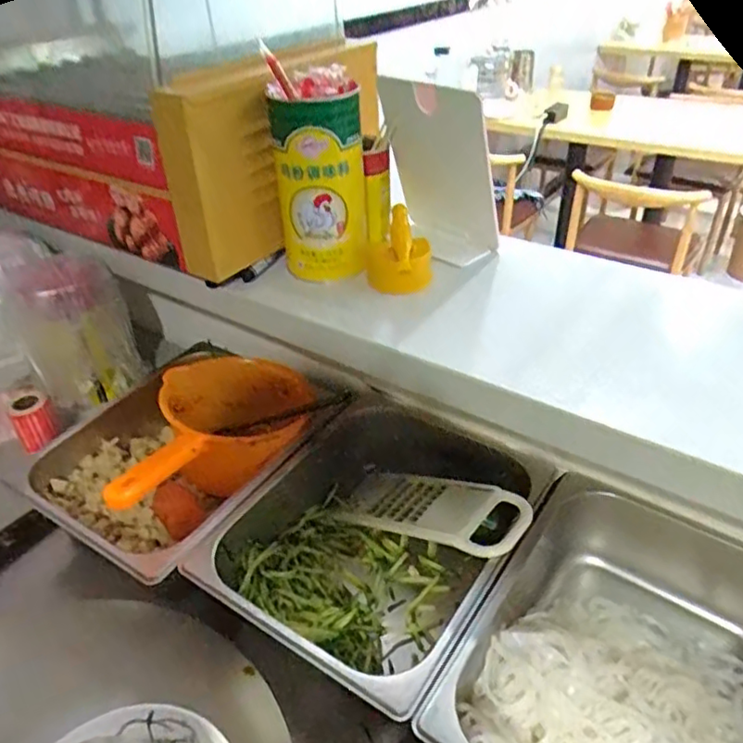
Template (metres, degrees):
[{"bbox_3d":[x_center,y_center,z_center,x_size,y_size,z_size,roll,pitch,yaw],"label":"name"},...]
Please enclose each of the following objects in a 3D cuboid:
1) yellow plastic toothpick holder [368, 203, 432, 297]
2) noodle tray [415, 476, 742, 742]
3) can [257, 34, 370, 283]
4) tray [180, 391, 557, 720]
[{"bbox_3d":[0.033,-0.131,0.704,0.073,0.085,0.057,-6,36,-5],"label":"yellow plastic toothpick holder"},{"bbox_3d":[0.230,0.266,0.545,0.261,0.091,0.329,21,42,28],"label":"noodle tray"},{"bbox_3d":[-0.056,-0.218,0.692,0.095,0.226,0.084,-6,36,-5],"label":"can"},{"bbox_3d":[0.010,0.181,0.678,0.272,0.098,0.328,19,41,27],"label":"tray"}]

